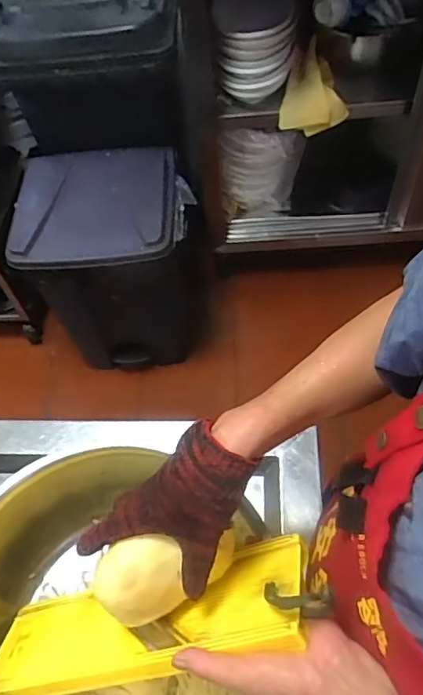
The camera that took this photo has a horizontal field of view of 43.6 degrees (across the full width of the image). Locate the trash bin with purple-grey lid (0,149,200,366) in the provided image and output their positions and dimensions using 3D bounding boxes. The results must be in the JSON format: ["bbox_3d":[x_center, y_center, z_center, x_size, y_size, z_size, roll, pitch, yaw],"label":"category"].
[{"bbox_3d":[-0.253,-0.207,1.507,0.425,0.566,0.336,-5,55,2],"label":"trash bin with purple-grey lid"}]

